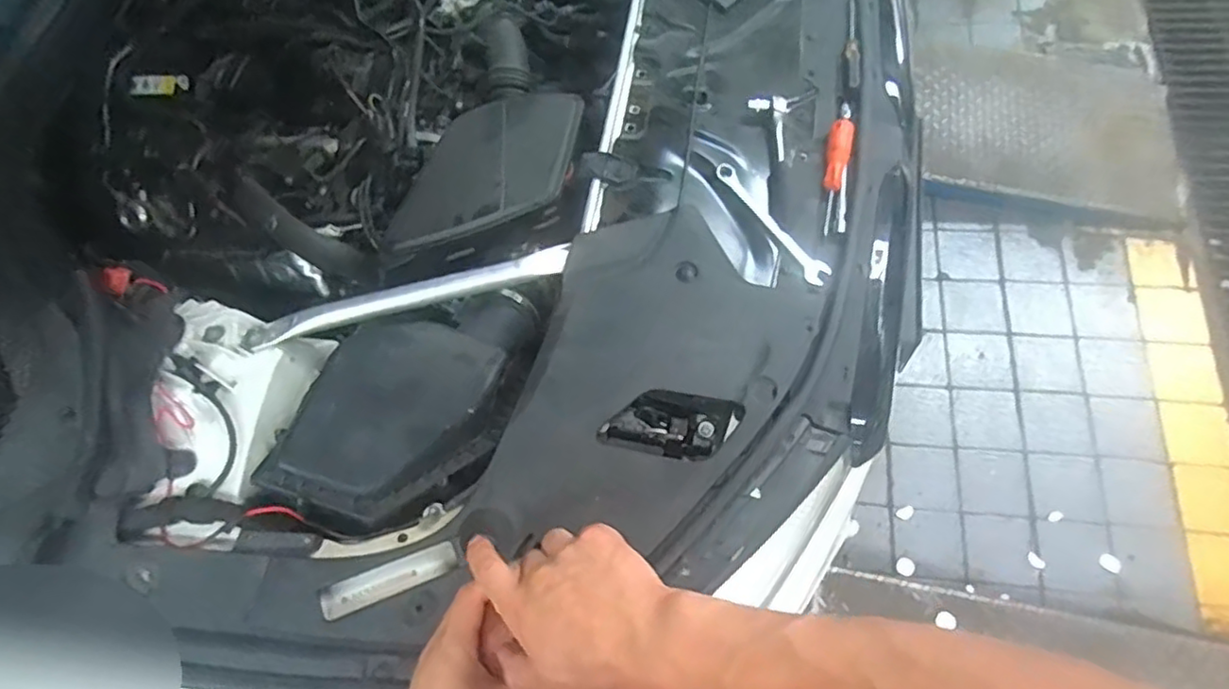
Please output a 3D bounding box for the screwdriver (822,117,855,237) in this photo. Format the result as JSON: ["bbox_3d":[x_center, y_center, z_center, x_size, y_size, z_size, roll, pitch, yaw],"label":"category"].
[{"bbox_3d":[0.281,-0.218,0.832,0.030,0.030,0.153,14,70,12],"label":"screwdriver"}]

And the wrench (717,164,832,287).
[{"bbox_3d":[0.200,-0.156,0.820,0.032,0.009,0.199,-35,68,-8],"label":"wrench"}]

